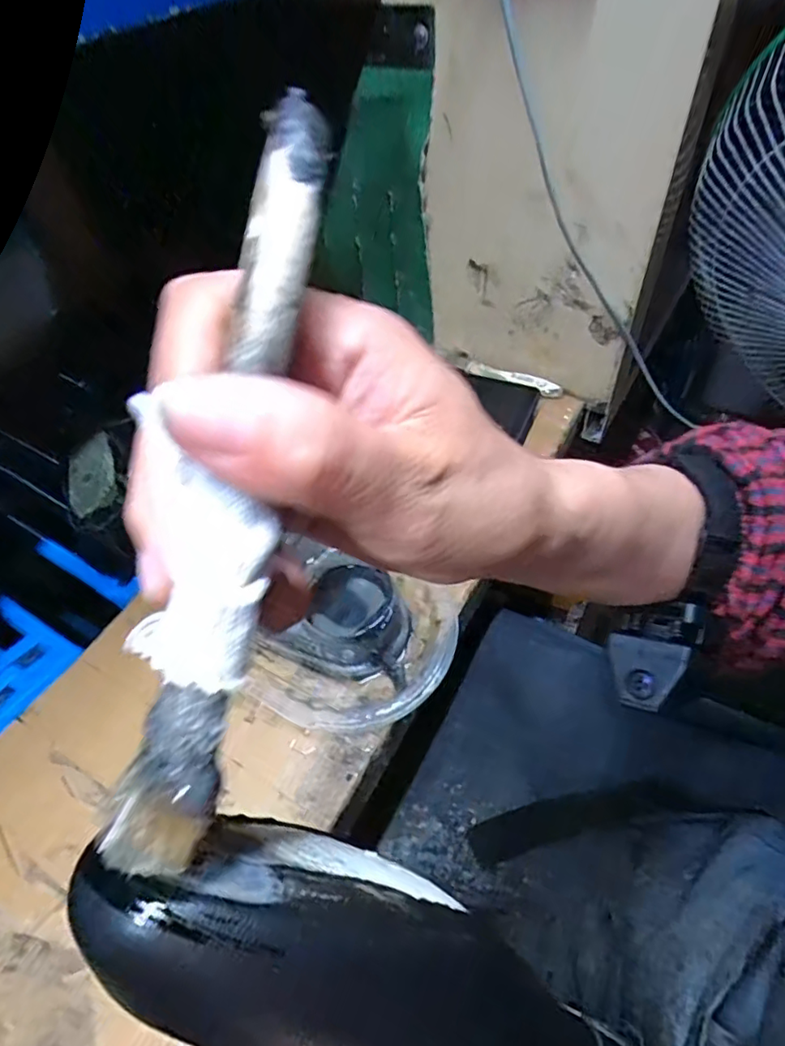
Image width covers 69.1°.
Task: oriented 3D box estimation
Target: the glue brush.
[{"bbox_3d":[-0.033,-0.008,0.111,0.020,0.013,0.149,11,90,15],"label":"glue brush"}]

